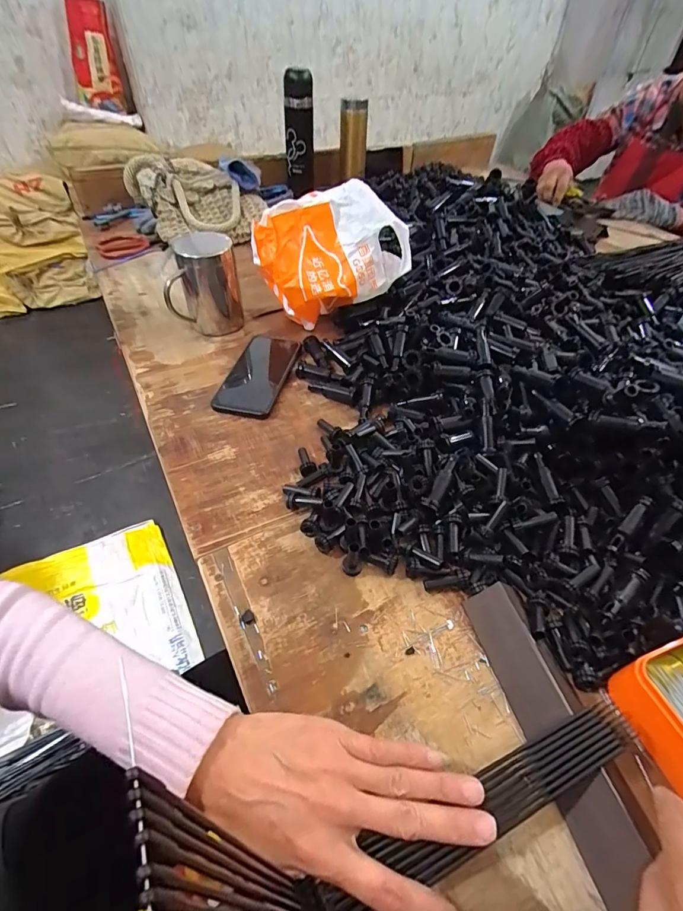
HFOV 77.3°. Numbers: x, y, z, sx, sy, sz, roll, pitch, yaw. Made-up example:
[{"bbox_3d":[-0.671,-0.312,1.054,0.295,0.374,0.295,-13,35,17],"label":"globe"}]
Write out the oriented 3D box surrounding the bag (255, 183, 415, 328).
[{"bbox_3d":[-0.015,-0.278,0.606,0.208,0.146,0.106,-16,51,-17],"label":"bag"}]

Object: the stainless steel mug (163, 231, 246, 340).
[{"bbox_3d":[-0.203,-0.257,0.626,0.100,0.128,0.098,-8,49,-10],"label":"stainless steel mug"}]

